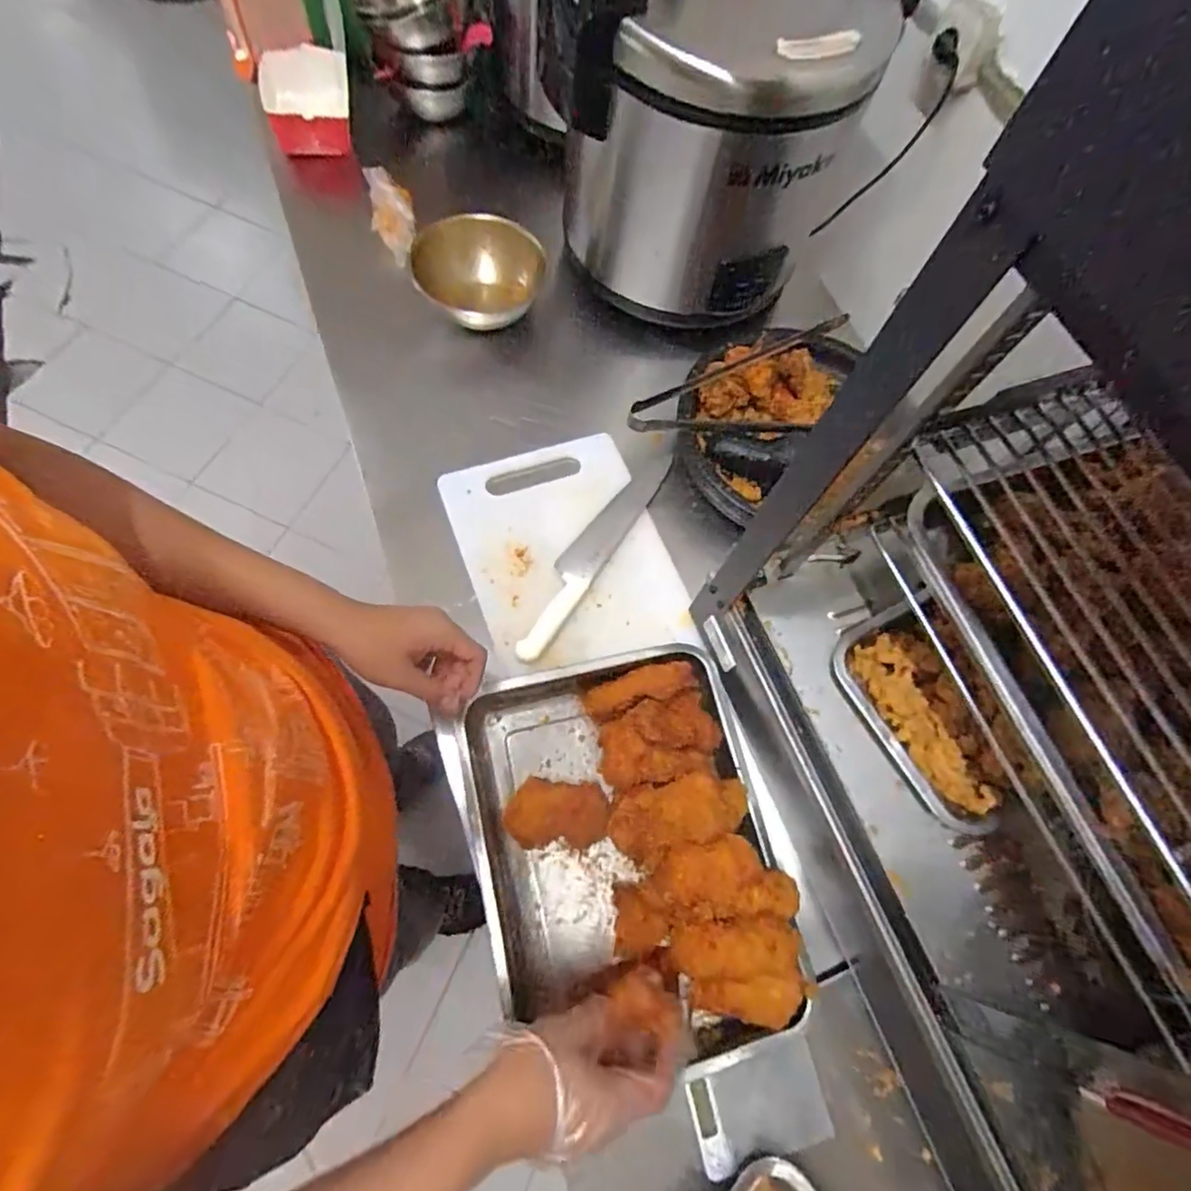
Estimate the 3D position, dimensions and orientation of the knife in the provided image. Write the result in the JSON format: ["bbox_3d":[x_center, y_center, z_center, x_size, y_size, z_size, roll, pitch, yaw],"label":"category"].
[{"bbox_3d":[-0.006,-0.058,0.759,0.051,0.022,0.328,31,69,10],"label":"knife"}]

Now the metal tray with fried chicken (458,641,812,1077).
[{"bbox_3d":[0.032,0.257,0.600,0.289,0.081,0.379,-12,69,-6],"label":"metal tray with fried chicken"}]

